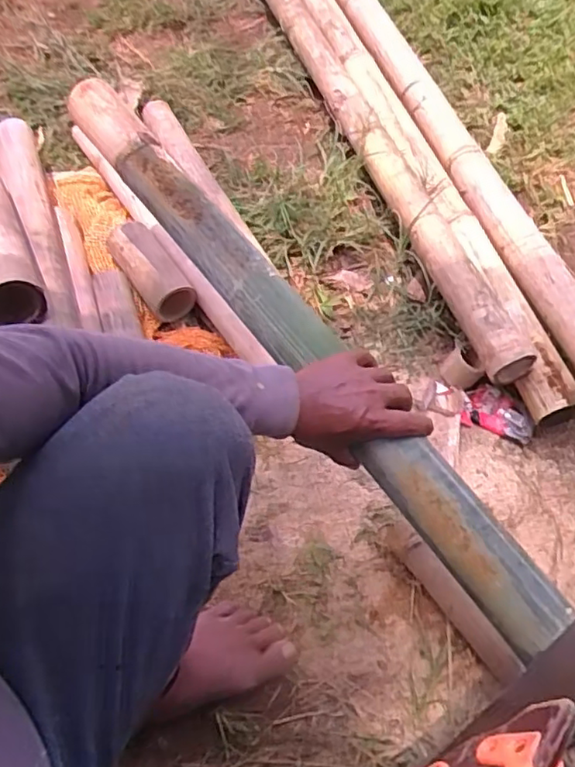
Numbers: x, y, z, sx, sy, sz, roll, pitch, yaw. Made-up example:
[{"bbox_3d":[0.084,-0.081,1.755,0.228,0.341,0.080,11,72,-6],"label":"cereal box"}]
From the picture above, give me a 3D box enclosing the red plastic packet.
[{"bbox_3d":[0.325,0.045,0.933,0.109,0.024,0.069,12,56,7],"label":"red plastic packet"}]

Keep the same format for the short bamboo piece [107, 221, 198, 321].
[{"bbox_3d":[-0.221,-0.186,0.958,0.071,0.060,0.179,-29,63,-20],"label":"short bamboo piece"}]

